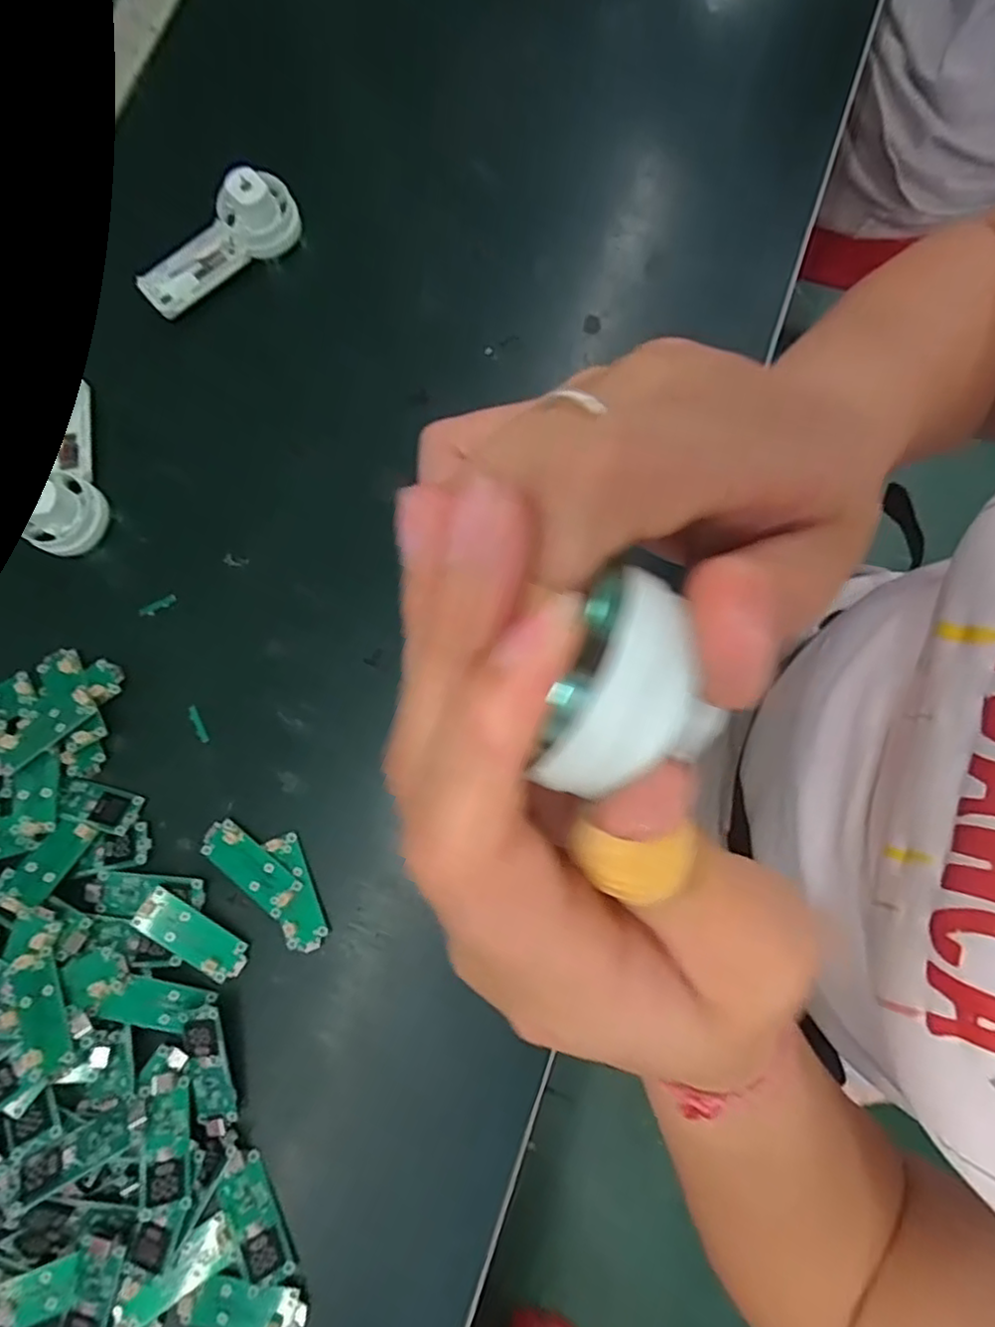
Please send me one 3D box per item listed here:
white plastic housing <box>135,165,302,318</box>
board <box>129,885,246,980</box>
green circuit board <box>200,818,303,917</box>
[{"bbox_3d":[-0.146,-0.220,0.337,0.091,0.041,0.028,-35,79,-4],"label":"white plastic housing"},{"bbox_3d":[-0.135,0.121,0.282,0.051,0.004,0.019,34,72,-2],"label":"board"},{"bbox_3d":[-0.113,0.092,0.291,0.049,0.006,0.020,38,83,9],"label":"green circuit board"}]

